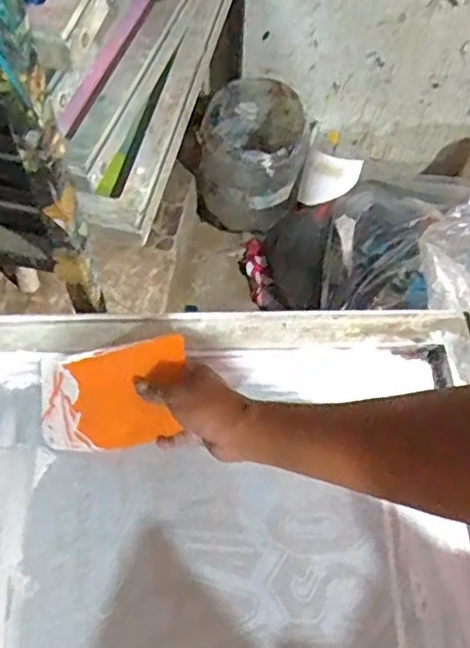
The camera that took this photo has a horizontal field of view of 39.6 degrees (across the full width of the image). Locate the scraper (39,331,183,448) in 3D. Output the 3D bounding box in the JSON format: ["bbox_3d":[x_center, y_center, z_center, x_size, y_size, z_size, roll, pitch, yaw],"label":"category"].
[{"bbox_3d":[-0.113,0.067,0.606,0.136,0.008,0.093,-11,74,9],"label":"scraper"}]

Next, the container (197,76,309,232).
[{"bbox_3d":[0.040,-0.393,1.522,0.226,0.258,0.233,1,61,-2],"label":"container"}]

